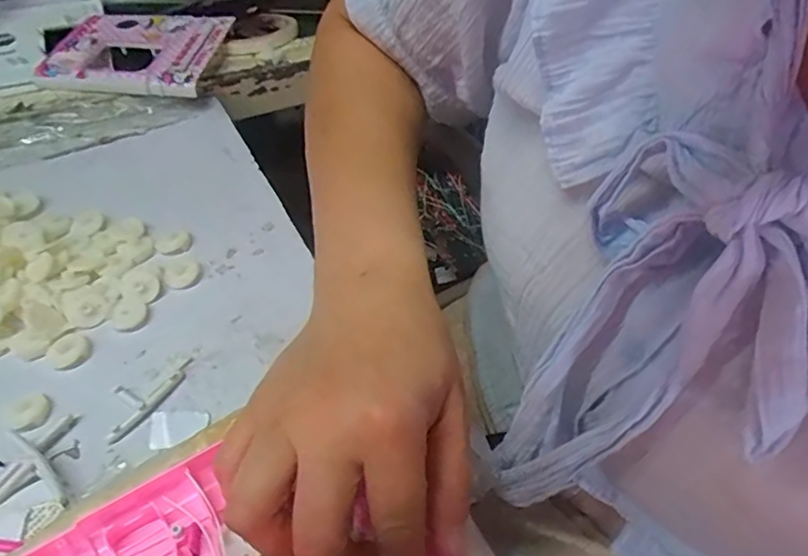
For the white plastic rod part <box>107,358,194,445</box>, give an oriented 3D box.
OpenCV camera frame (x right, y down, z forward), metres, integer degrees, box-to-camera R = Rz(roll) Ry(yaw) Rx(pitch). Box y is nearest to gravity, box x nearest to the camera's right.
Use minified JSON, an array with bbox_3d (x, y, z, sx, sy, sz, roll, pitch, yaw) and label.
[{"bbox_3d":[-0.145,0.064,0.326,0.026,0.005,0.059,32,54,23],"label":"white plastic rod part"}]

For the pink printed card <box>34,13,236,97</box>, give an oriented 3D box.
[{"bbox_3d":[-0.247,-0.214,0.537,0.145,0.011,0.122,7,51,6],"label":"pink printed card"}]

